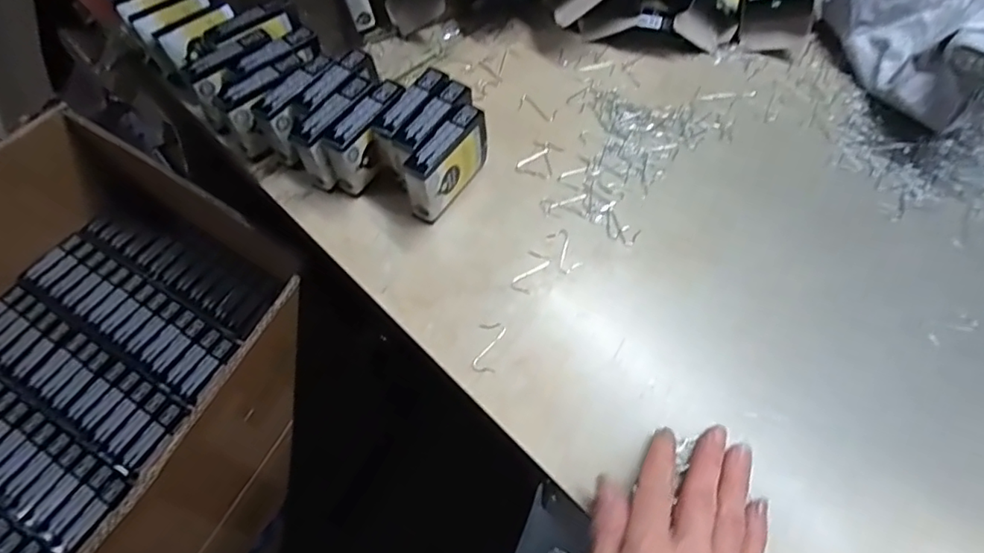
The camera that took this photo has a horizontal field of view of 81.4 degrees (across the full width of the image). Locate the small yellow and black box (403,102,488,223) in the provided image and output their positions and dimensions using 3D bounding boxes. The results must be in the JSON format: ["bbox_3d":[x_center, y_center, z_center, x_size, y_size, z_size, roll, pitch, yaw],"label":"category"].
[{"bbox_3d":[-0.031,-0.080,0.417,0.022,0.058,0.075,32,66,18],"label":"small yellow and black box"}]

